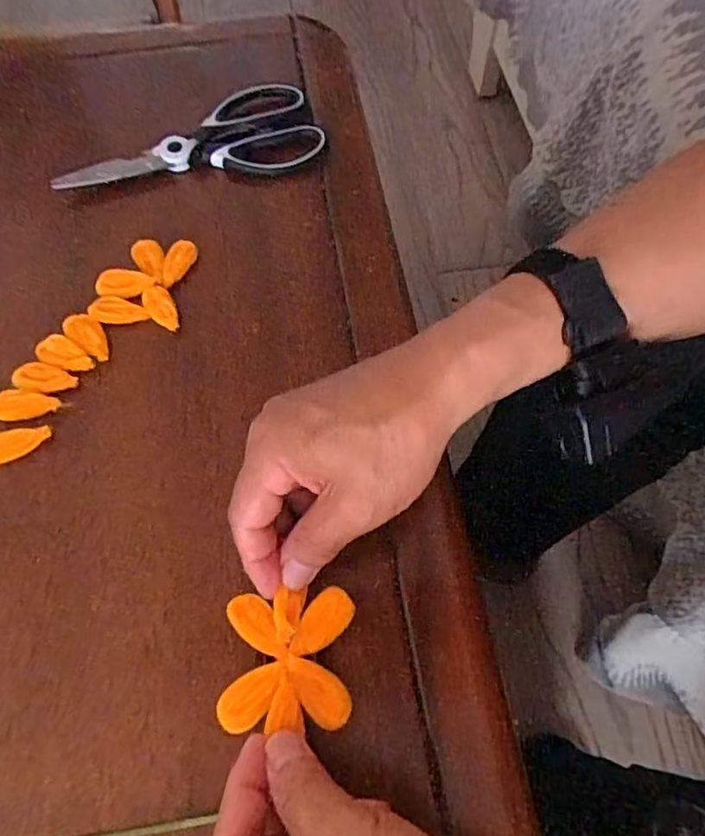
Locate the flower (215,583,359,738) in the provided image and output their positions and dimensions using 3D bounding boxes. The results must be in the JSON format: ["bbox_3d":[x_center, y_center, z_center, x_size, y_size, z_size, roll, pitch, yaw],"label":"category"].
[{"bbox_3d":[-0.032,0.117,0.279,0.061,0.008,0.062,0,65,-1],"label":"flower"}]

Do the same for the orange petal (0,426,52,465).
[{"bbox_3d":[-0.201,0.015,0.337,0.042,0.006,0.019,-15,66,-8],"label":"orange petal"}]

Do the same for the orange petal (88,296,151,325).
[{"bbox_3d":[-0.155,-0.072,0.375,0.038,0.004,0.020,4,65,1],"label":"orange petal"}]

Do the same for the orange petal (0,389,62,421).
[{"bbox_3d":[-0.199,-0.009,0.345,0.039,0.008,0.018,-5,65,-3],"label":"orange petal"}]

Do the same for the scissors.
[{"bbox_3d":[-0.124,-0.212,0.434,0.195,0.022,0.075,-10,65,-6],"label":"scissors"}]

